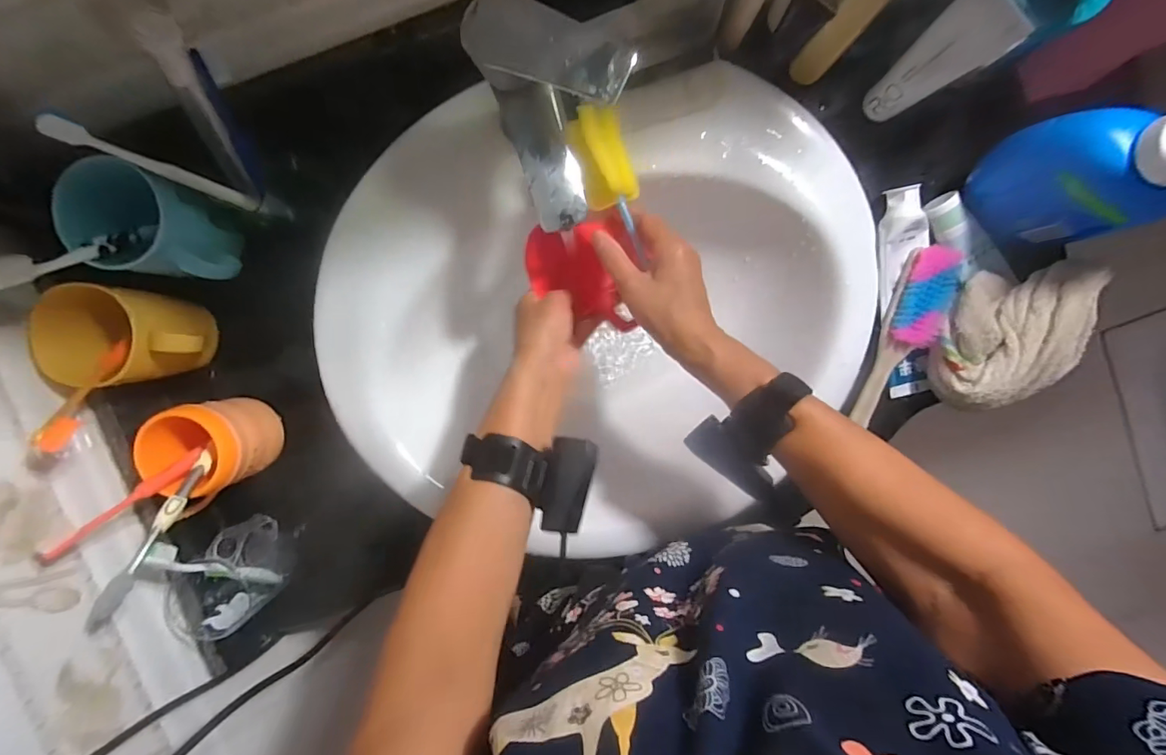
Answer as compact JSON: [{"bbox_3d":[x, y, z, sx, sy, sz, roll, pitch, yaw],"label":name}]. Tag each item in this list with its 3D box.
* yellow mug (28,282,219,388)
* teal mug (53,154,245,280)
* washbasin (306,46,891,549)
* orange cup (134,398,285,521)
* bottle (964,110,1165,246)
[{"bbox_3d":[-0.384,-0.036,0.440,0.106,0.093,0.080,-3,95,-1],"label":"yellow mug"},{"bbox_3d":[-0.352,-0.123,0.415,0.097,0.076,0.079,17,94,-2],"label":"teal mug"},{"bbox_3d":[0.012,-0.072,0.541,0.526,0.152,0.399,-8,95,0],"label":"washbasin"},{"bbox_3d":[-0.340,0.070,0.456,0.089,0.086,0.090,0,95,-1],"label":"orange cup"},{"bbox_3d":[0.390,-0.155,0.369,0.054,0.213,0.099,-17,95,0],"label":"bottle"}]

